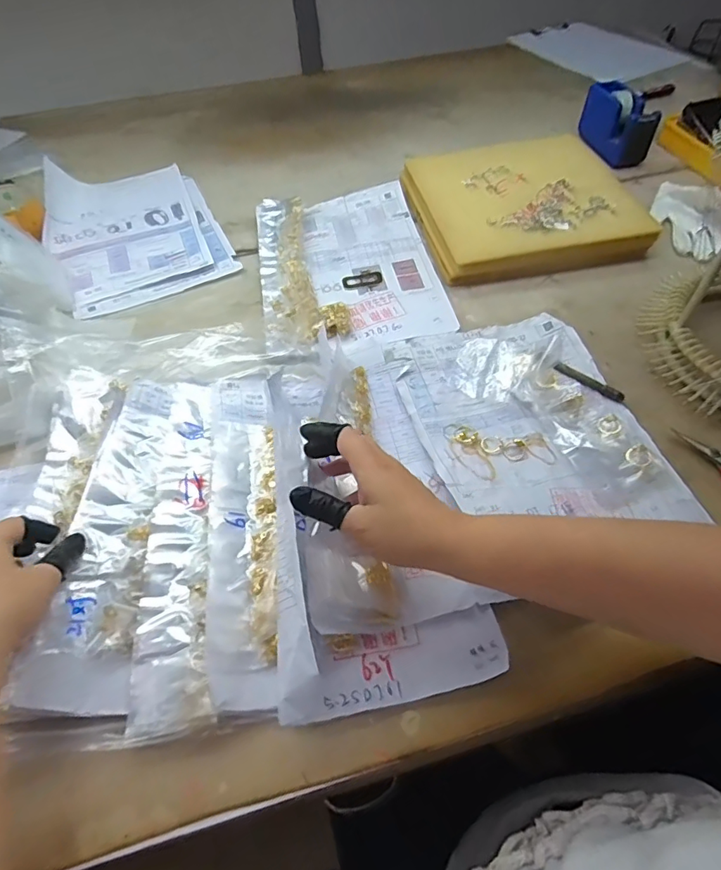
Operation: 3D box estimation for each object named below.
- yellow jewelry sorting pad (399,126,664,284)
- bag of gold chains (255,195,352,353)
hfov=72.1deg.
[{"bbox_3d":[0.210,-0.309,0.661,0.267,0.042,0.266,-10,54,-4],"label":"yellow jewelry sorting pad"},{"bbox_3d":[-0.077,-0.211,0.611,0.092,0.029,0.286,-10,54,-4],"label":"bag of gold chains"}]

